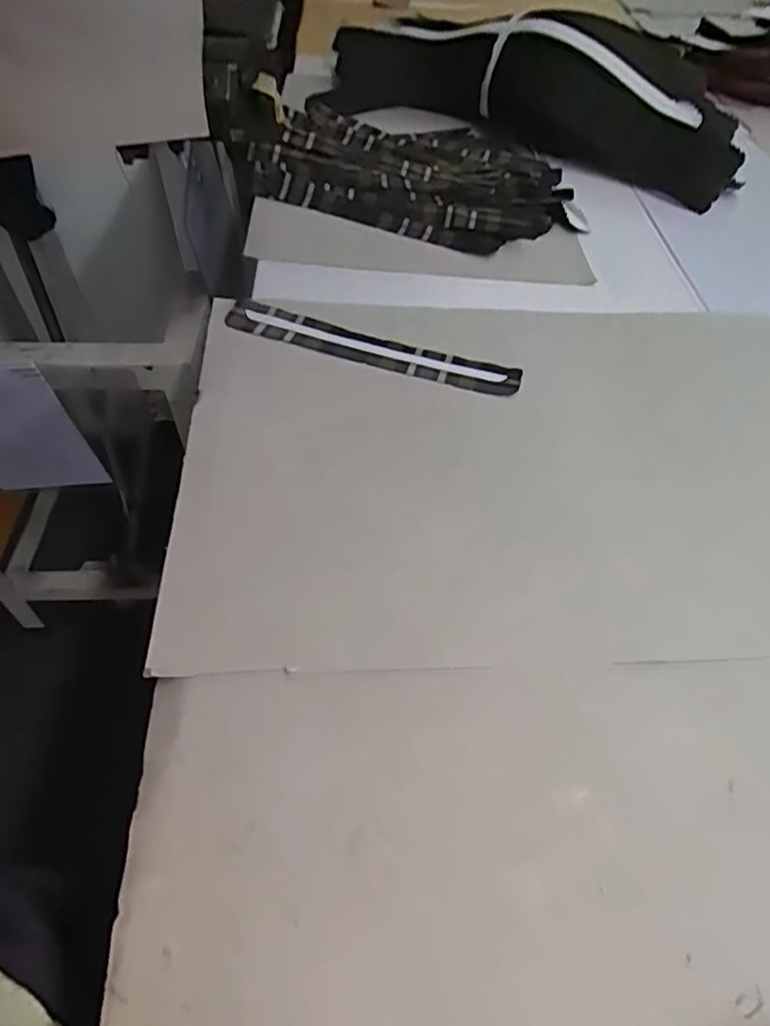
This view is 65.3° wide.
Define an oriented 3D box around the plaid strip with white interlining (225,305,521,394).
[{"bbox_3d":[-0.013,-0.143,0.524,0.257,0.008,0.040,16,53,8],"label":"plaid strip with white interlining"}]

